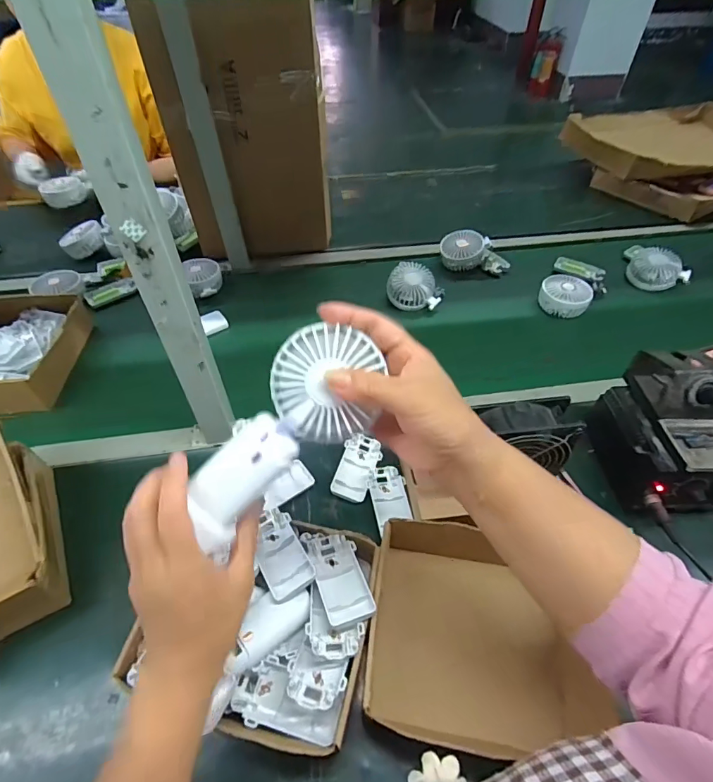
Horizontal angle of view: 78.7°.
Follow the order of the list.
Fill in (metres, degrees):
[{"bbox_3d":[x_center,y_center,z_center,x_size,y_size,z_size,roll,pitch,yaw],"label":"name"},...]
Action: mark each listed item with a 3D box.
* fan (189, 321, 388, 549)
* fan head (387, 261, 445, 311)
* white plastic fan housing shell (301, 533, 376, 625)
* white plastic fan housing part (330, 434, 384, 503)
[{"bbox_3d":[-0.051,0.034,0.310,0.070,0.039,0.179,41,92,29],"label":"fan"},{"bbox_3d":[0.112,-0.198,0.828,0.103,0.051,0.082,9,51,6],"label":"fan head"},{"bbox_3d":[-0.018,0.185,0.439,0.049,0.023,0.101,-20,38,-15],"label":"white plastic fan housing shell"},{"bbox_3d":[0.002,0.101,0.578,0.050,0.012,0.091,12,51,9],"label":"white plastic fan housing part"}]

